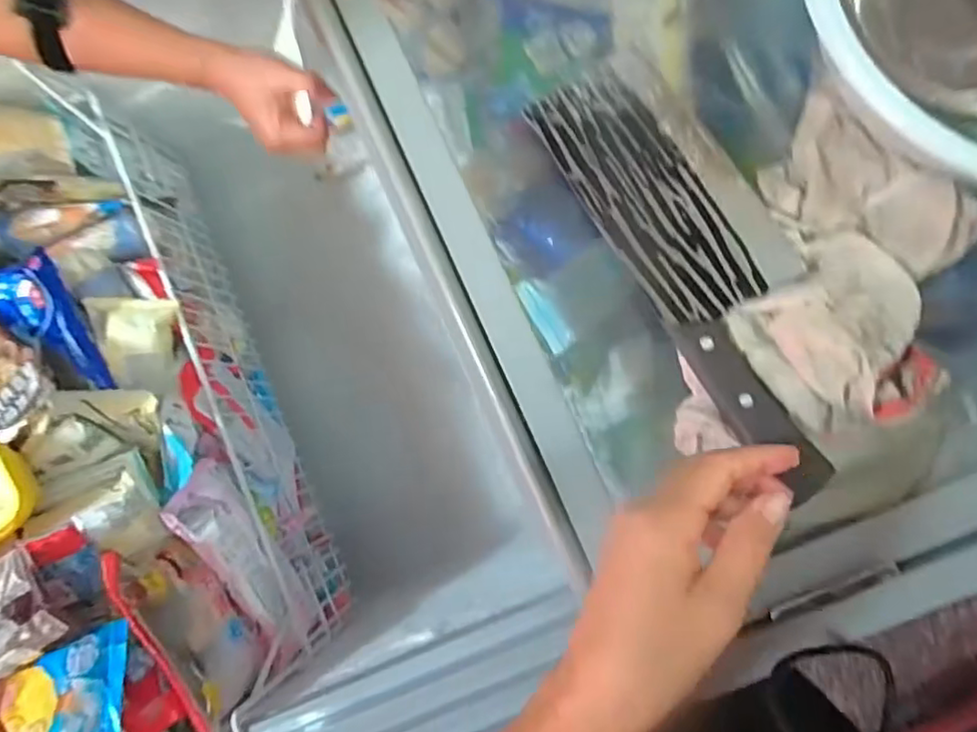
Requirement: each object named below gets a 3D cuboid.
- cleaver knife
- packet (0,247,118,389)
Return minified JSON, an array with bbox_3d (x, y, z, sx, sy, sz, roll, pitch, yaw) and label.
[{"bbox_3d":[0.133,-0.069,0.385,0.099,0.011,0.294,-25,75,6],"label":"cleaver knife"},{"bbox_3d":[-0.394,-0.036,0.561,0.063,0.048,0.139,-34,106,5],"label":"packet"}]

